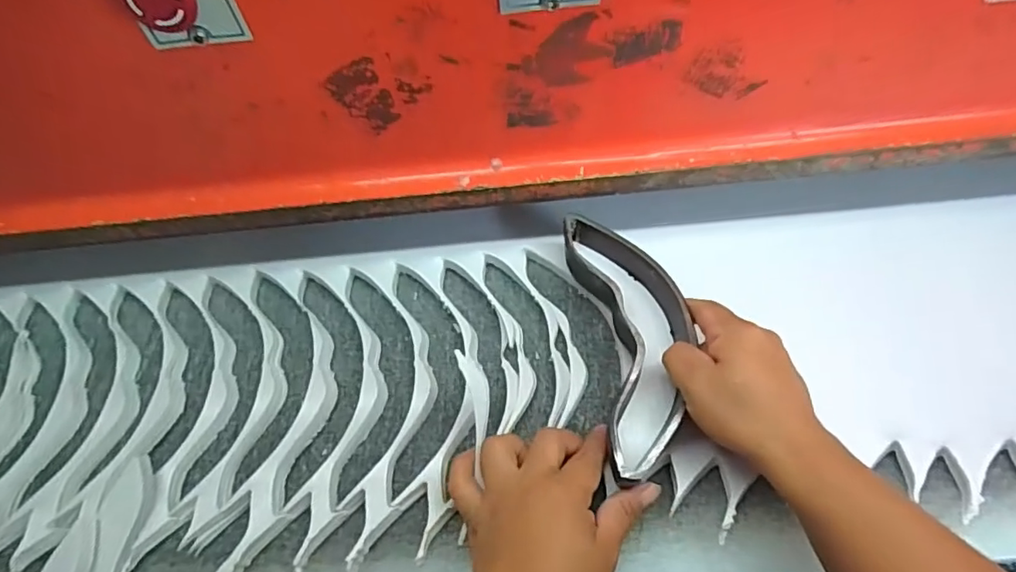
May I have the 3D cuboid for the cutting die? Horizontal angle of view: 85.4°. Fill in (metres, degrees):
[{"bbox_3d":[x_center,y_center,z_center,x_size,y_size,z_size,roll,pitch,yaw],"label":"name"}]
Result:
[{"bbox_3d":[0.092,0.035,0.401,0.080,0.036,0.205,-4,54,1],"label":"cutting die"}]

